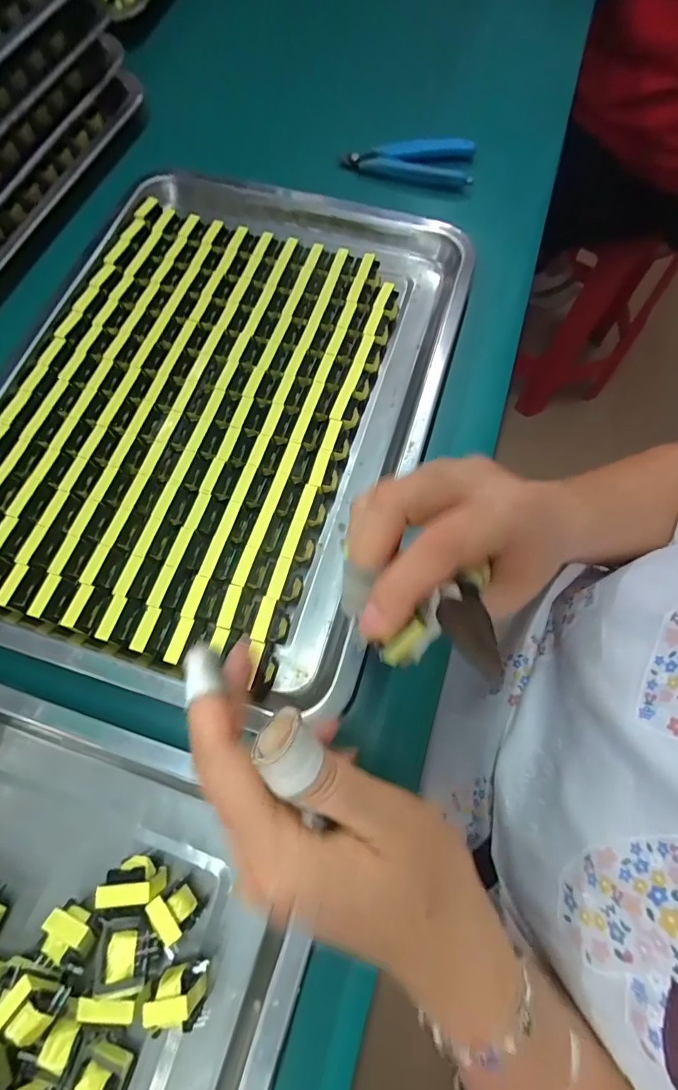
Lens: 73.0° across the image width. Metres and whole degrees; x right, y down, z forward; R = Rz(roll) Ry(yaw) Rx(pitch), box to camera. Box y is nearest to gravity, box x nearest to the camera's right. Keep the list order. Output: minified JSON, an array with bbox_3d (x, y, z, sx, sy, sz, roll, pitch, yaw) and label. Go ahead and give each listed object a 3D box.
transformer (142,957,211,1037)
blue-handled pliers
[{"bbox_3d":[-0.068,0.193,0.196,0.022,0.022,0.019,-6,71,-2],"label":"transformer"},{"bbox_3d":[0.060,-0.335,0.393,0.108,0.016,0.045,13,71,5],"label":"blue-handled pliers"}]

